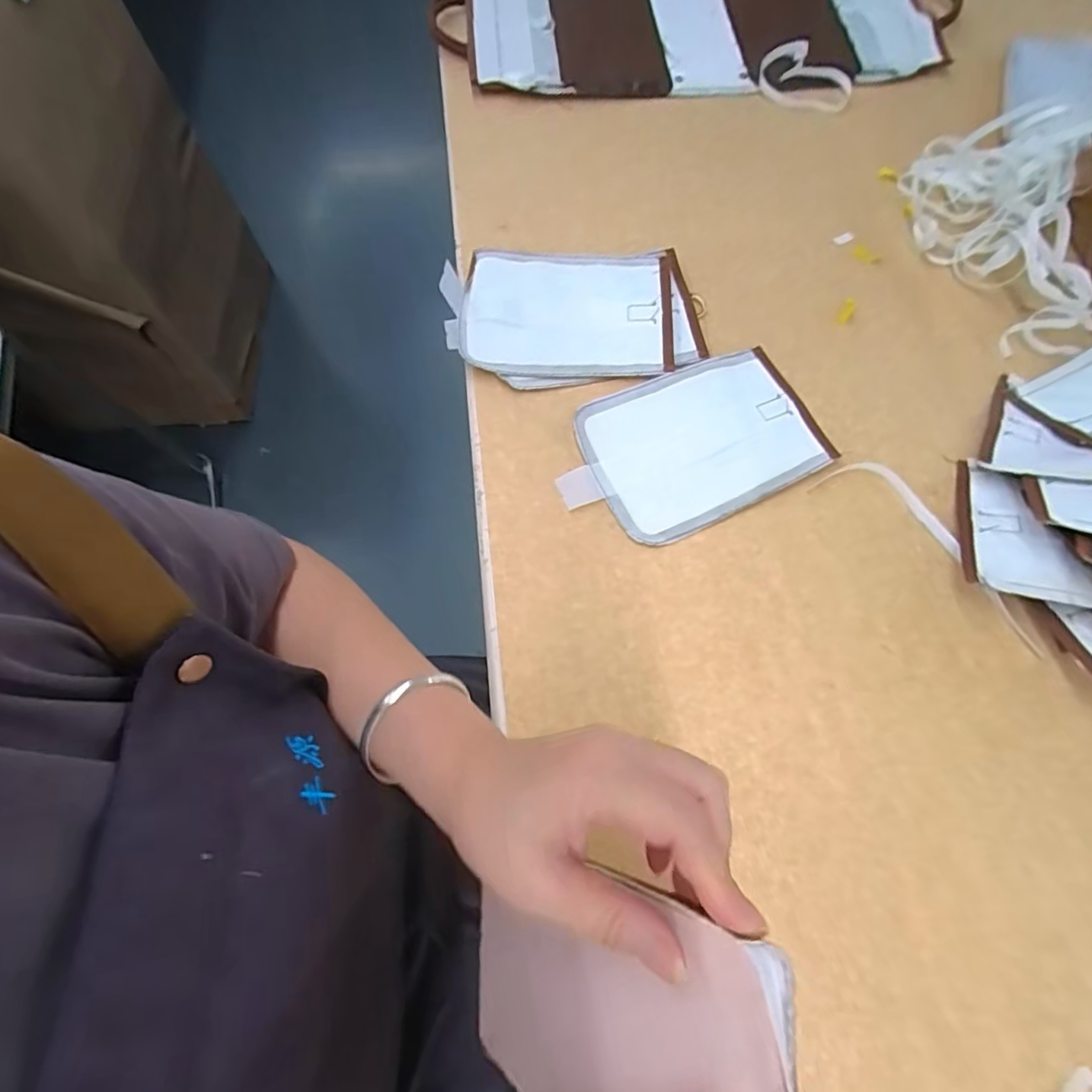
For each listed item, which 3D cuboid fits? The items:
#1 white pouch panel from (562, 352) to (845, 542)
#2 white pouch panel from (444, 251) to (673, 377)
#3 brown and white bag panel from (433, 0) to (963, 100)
[{"bbox_3d":[0.114,-0.082,0.468,0.210,0.012,0.131,-24,70,-9],"label":"white pouch panel"},{"bbox_3d":[0.014,-0.210,0.517,0.191,0.016,0.129,2,68,1],"label":"white pouch panel"},{"bbox_3d":[0.172,-0.615,0.671,0.591,0.035,0.249,-5,68,-1],"label":"brown and white bag panel"}]

